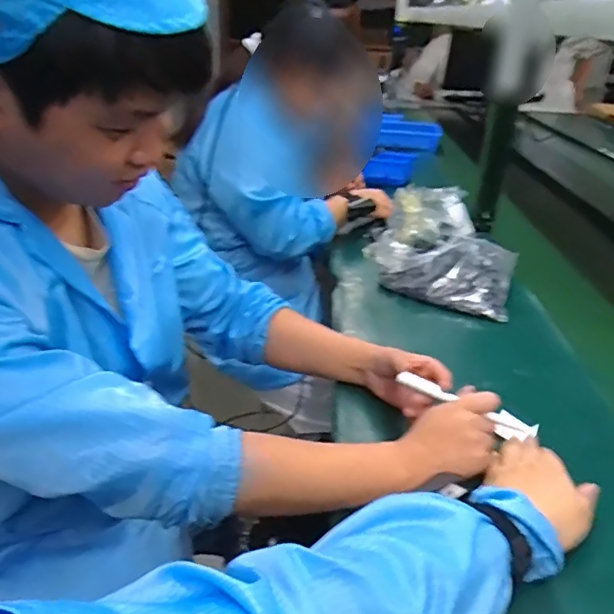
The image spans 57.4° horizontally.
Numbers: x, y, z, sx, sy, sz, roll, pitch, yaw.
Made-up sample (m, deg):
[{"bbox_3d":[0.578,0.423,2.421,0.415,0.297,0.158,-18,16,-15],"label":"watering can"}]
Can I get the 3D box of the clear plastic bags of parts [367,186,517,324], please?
[{"bbox_3d":[0.255,-0.120,1.005,0.241,0.156,0.233,13,30,23],"label":"clear plastic bags of parts"}]

